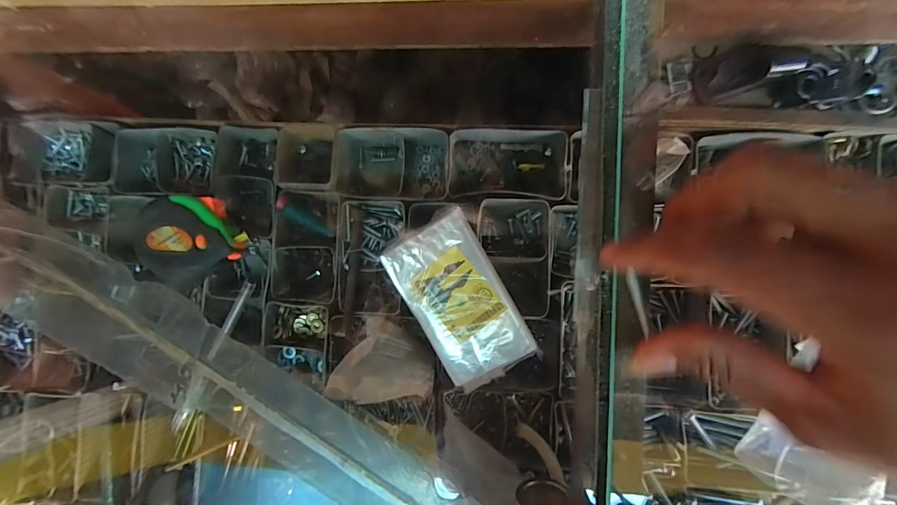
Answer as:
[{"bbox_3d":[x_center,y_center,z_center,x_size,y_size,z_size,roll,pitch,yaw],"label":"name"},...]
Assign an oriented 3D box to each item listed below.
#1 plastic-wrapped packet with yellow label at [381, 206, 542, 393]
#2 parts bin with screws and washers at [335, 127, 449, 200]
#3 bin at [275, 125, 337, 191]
[{"bbox_3d":[0.009,0.039,0.313,0.073,0.021,0.132,-29,86,4],"label":"plastic-wrapped packet with yellow label"},{"bbox_3d":[-0.048,-0.079,0.360,0.099,0.042,0.056,0,88,5],"label":"parts bin with screws and washers"},{"bbox_3d":[-0.126,-0.088,0.366,0.061,0.045,0.070,3,89,6],"label":"bin"}]

